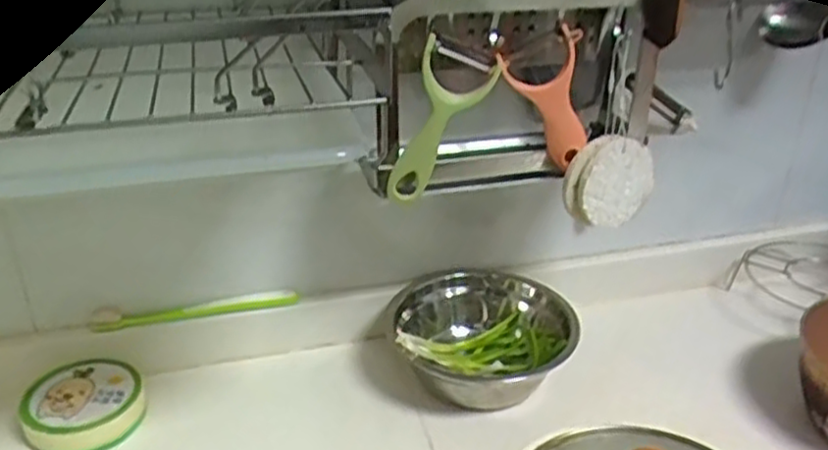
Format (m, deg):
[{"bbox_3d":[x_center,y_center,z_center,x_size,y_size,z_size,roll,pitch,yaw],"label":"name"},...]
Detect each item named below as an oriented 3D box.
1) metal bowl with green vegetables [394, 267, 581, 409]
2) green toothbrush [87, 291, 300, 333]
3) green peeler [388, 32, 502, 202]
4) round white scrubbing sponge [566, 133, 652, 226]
[{"bbox_3d":[0.068,0.110,0.682,0.153,0.079,0.140,0,28,0],"label":"metal bowl with green vegetables"},{"bbox_3d":[-0.207,0.080,0.693,0.189,0.019,0.016,-5,28,-10],"label":"green toothbrush"},{"bbox_3d":[0.017,-0.073,0.550,0.058,0.127,0.024,14,22,-23],"label":"green peeler"},{"bbox_3d":[0.164,-0.038,0.607,0.077,0.076,0.022,-11,30,-21],"label":"round white scrubbing sponge"}]

